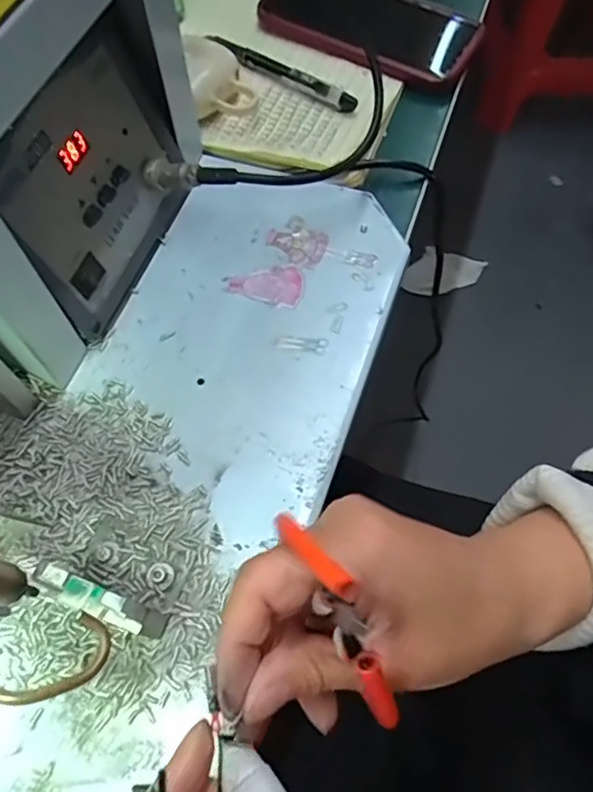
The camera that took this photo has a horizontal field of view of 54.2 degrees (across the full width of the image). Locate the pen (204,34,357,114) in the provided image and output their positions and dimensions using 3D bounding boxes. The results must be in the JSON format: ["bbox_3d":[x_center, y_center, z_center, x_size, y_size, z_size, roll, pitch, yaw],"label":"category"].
[{"bbox_3d":[-0.014,-0.236,0.419,0.133,0.012,0.009,37,71,16],"label":"pen"}]

